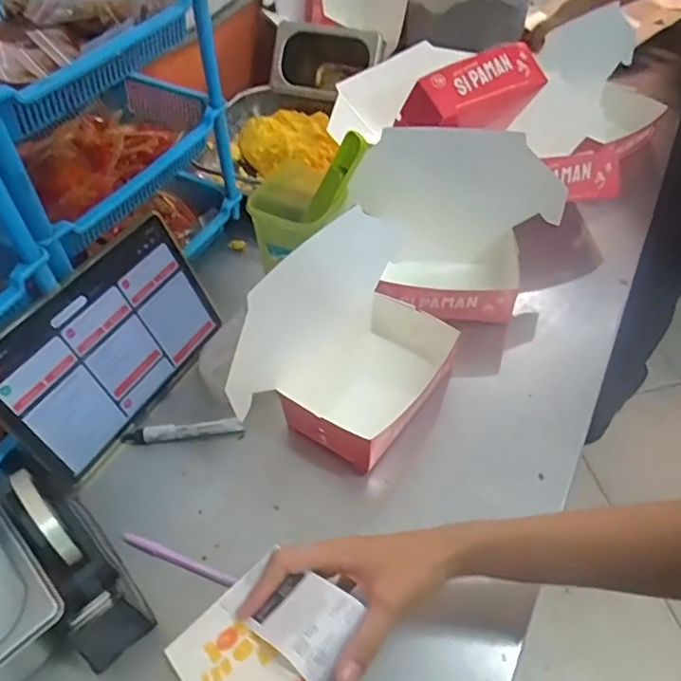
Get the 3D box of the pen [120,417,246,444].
[{"bbox_3d":[-0.168,0.097,0.616,0.125,0.014,0.015,-7,51,-5],"label":"pen"}]

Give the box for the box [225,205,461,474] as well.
[{"bbox_3d":[0.013,0.011,0.571,0.148,0.164,0.215,25,55,20],"label":"box"}]

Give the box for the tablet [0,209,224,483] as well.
[{"bbox_3d":[-0.233,0.000,0.601,0.006,0.161,0.253,6,48,36],"label":"tablet"}]

